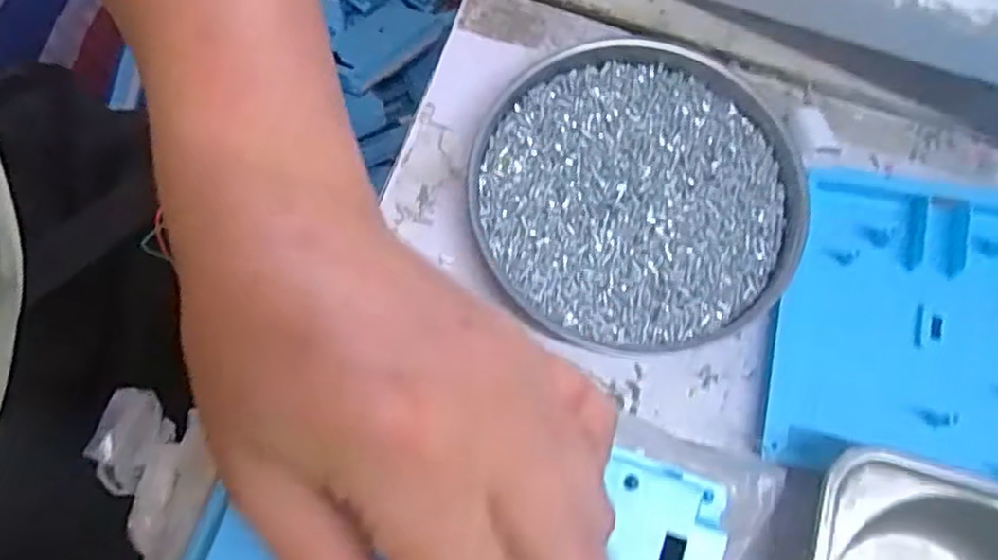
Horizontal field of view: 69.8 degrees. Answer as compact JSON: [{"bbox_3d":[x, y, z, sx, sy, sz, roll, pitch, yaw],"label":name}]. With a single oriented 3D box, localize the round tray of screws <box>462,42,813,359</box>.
[{"bbox_3d":[0.058,-0.035,0.303,0.138,0.017,0.127,-1,75,-1],"label":"round tray of screws"}]

